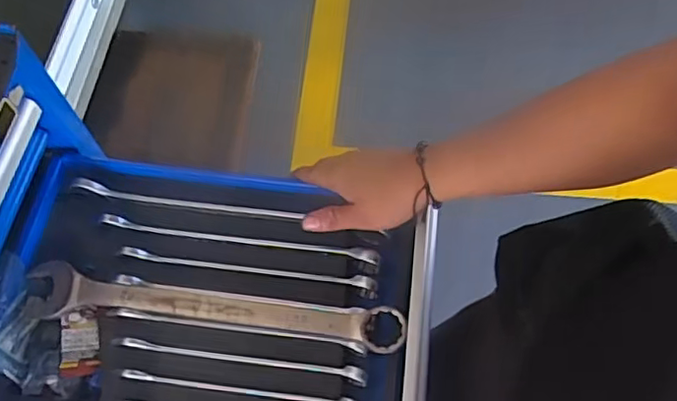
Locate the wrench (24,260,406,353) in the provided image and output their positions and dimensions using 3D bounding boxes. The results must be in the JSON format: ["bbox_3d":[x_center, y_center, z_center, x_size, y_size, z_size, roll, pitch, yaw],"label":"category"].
[{"bbox_3d":[-0.121,0.103,0.555,0.361,0.021,0.051,7,63,5],"label":"wrench"}]

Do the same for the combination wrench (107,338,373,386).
[{"bbox_3d":[-0.089,0.145,0.542,0.230,0.023,0.014,7,63,5],"label":"combination wrench"}]

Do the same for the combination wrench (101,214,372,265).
[{"bbox_3d":[-0.097,0.037,0.586,0.276,0.027,0.011,7,63,5],"label":"combination wrench"}]

